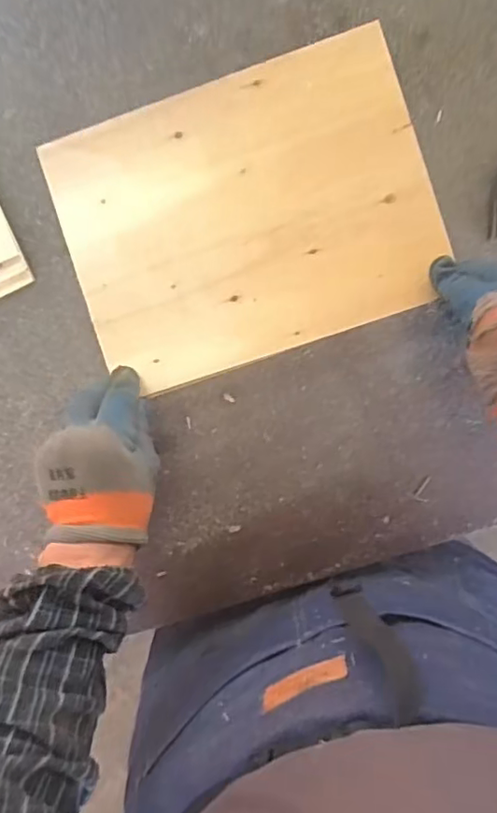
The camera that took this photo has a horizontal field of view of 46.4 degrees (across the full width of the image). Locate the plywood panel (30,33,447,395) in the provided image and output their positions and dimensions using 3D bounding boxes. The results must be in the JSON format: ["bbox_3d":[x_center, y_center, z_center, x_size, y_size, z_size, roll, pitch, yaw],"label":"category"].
[{"bbox_3d":[0.000,-0.157,0.487,0.295,0.018,0.228,-17,95,4],"label":"plywood panel"}]

